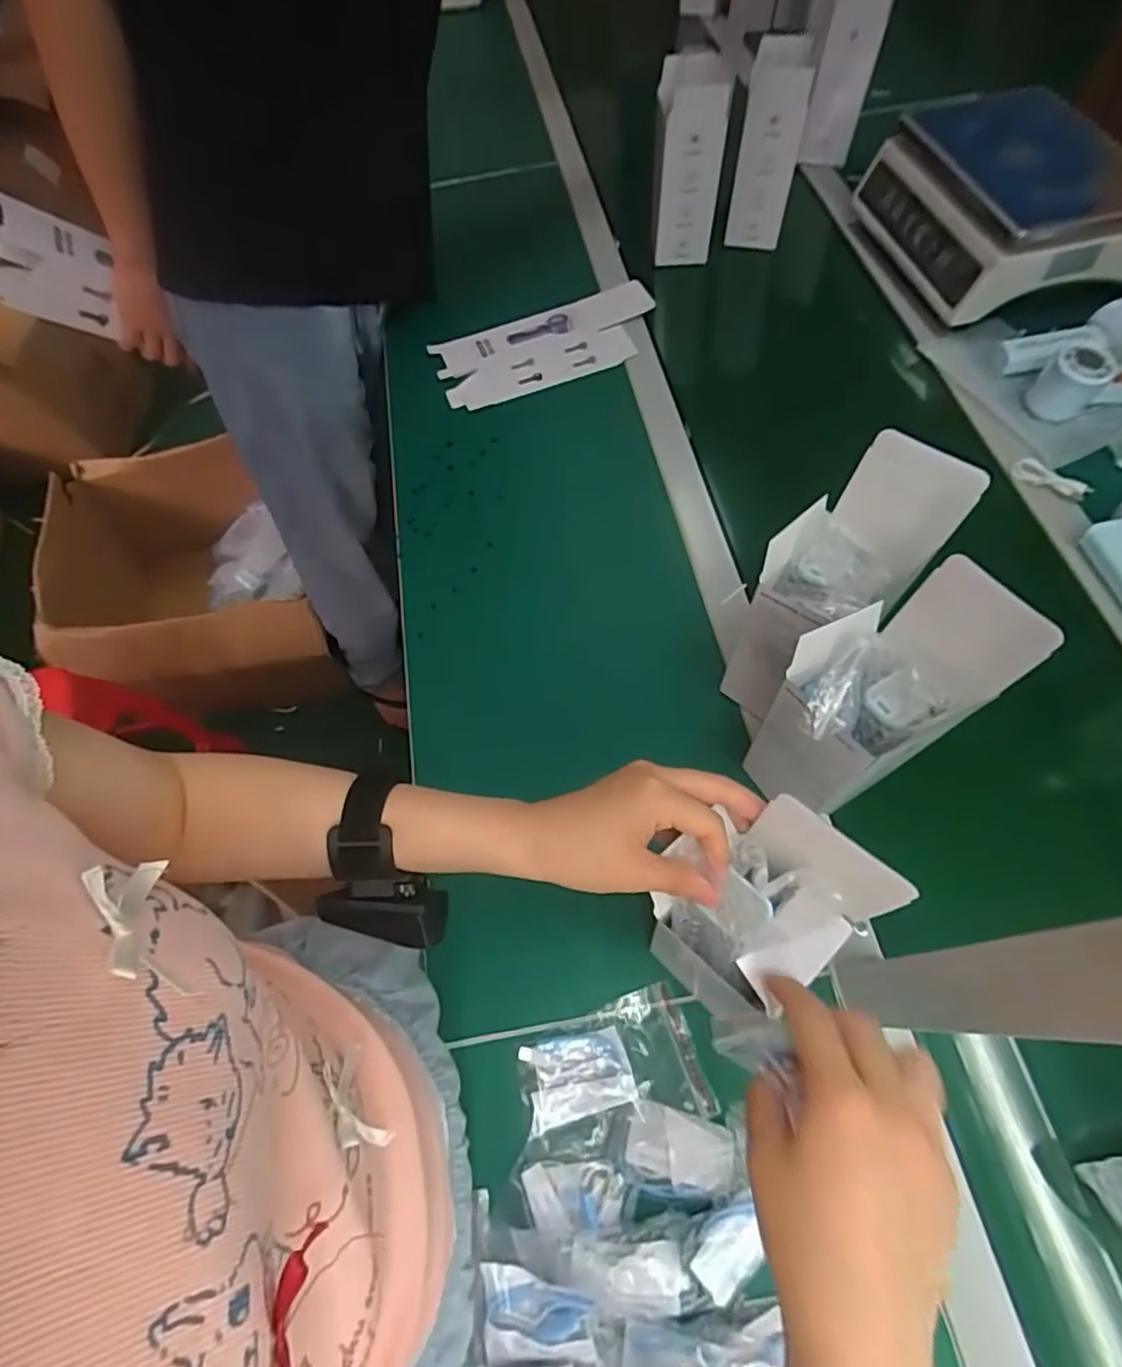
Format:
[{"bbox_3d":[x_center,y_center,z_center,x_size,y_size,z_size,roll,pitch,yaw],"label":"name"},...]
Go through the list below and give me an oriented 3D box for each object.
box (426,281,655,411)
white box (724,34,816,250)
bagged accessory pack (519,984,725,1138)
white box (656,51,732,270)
[{"bbox_3d":[-0.016,-0.434,0.815,0.286,0.011,0.135,-21,63,-4],"label":"box"},{"bbox_3d":[0.272,-0.701,0.834,0.075,0.182,0.103,8,65,11],"label":"white box"},{"bbox_3d":[0.035,0.273,0.445,0.120,0.011,0.080,-20,63,-6],"label":"bagged accessory pack"},{"bbox_3d":[0.164,-0.665,0.817,0.080,0.182,0.092,5,64,9],"label":"white box"}]

